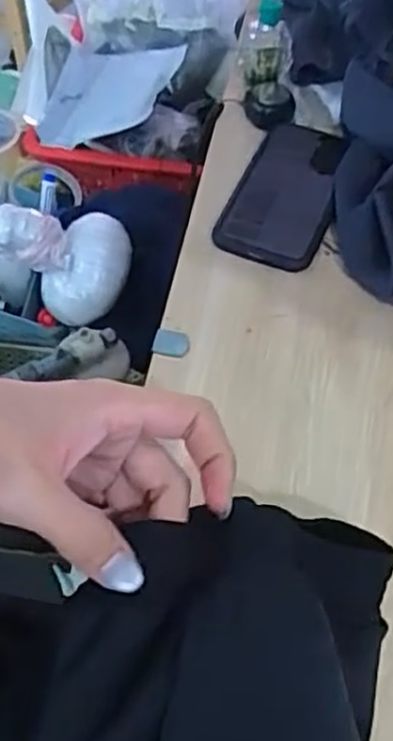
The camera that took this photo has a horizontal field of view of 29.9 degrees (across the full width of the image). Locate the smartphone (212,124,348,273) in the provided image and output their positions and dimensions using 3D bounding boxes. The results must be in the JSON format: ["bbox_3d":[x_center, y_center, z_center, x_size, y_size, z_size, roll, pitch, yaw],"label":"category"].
[{"bbox_3d":[0.074,-0.148,0.579,0.076,0.009,0.162,18,56,11],"label":"smartphone"}]

